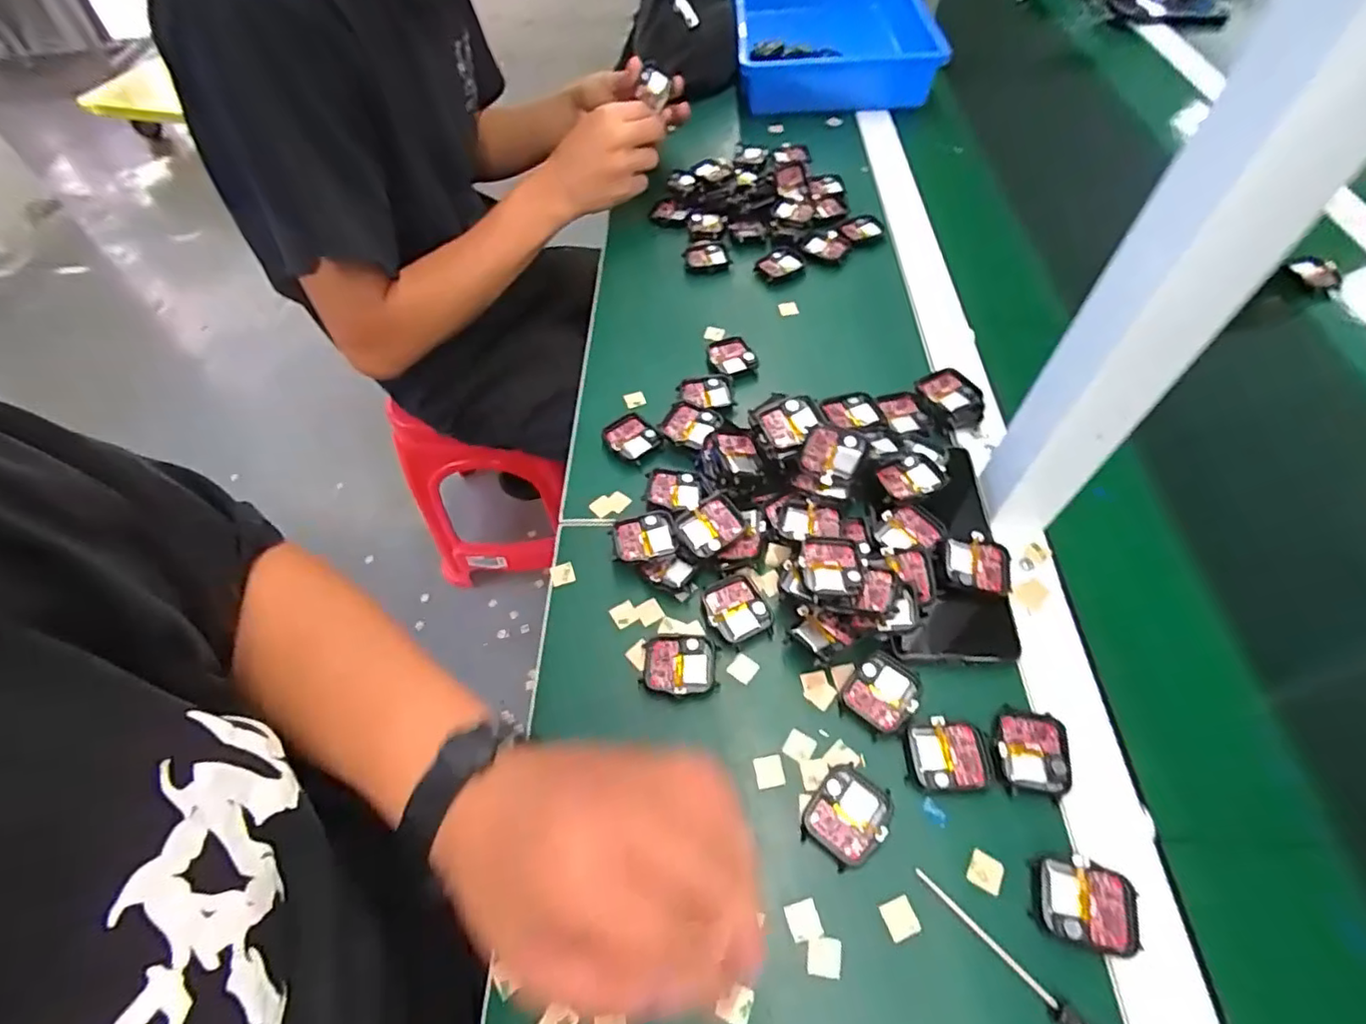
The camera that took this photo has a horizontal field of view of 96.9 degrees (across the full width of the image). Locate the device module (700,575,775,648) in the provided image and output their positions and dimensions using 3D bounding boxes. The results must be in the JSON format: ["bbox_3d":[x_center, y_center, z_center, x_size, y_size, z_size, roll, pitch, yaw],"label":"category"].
[{"bbox_3d":[0.034,0.063,0.393,0.039,0.009,0.042,-17,57,-9],"label":"device module"}]

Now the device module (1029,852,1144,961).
[{"bbox_3d":[0.197,0.192,0.296,0.045,0.008,0.037,12,58,10],"label":"device module"}]

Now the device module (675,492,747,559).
[{"bbox_3d":[0.020,0.013,0.413,0.043,0.020,0.035,-29,60,-16],"label":"device module"}]

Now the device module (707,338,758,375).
[{"bbox_3d":[0.042,-0.134,0.521,0.039,0.008,0.042,-20,58,-11],"label":"device module"}]

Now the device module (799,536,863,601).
[{"bbox_3d":[0.092,0.033,0.371,0.036,0.007,0.042,-2,56,1],"label":"device module"}]

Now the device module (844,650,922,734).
[{"bbox_3d":[0.119,0.107,0.358,0.037,0.009,0.040,38,65,24],"label":"device module"}]

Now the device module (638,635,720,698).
[{"bbox_3d":[-0.002,0.096,0.375,0.046,0.012,0.038,1,56,3],"label":"device module"}]

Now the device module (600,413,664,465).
[{"bbox_3d":[-0.040,-0.058,0.473,0.036,0.010,0.039,-37,63,-20],"label":"device module"}]

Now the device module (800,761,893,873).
[{"bbox_3d":[0.089,0.163,0.325,0.037,0.010,0.046,36,64,23],"label":"device module"}]

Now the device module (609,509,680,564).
[{"bbox_3d":[-0.027,0.019,0.418,0.044,0.018,0.036,-13,57,-7],"label":"device module"}]

